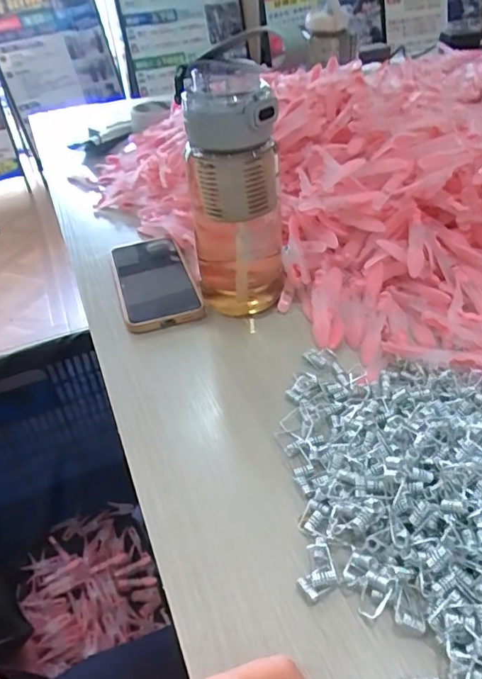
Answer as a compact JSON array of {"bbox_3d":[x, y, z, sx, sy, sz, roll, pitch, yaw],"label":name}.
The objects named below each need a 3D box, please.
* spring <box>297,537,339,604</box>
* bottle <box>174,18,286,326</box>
[{"bbox_3d":[0.043,0.132,0.301,0.023,0.007,0.032,-11,39,-7],"label":"spring"},{"bbox_3d":[-0.006,-0.130,0.468,0.079,0.224,0.094,-8,39,-3],"label":"bottle"}]

